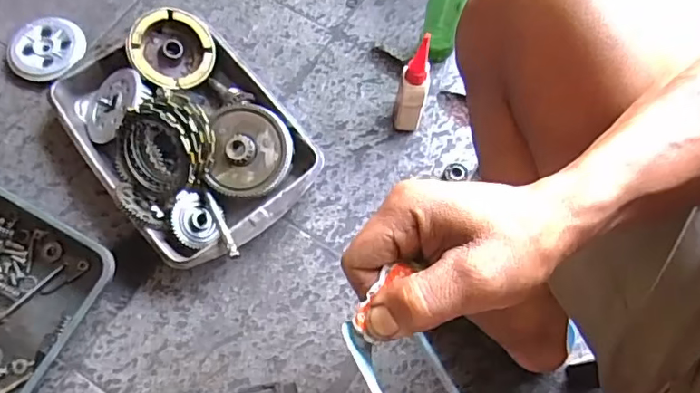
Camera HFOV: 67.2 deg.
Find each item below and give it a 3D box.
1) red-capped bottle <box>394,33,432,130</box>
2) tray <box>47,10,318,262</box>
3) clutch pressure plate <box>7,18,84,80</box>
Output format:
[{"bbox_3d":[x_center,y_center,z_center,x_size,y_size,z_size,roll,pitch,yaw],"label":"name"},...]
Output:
[{"bbox_3d":[0.088,-0.149,0.705,0.039,0.179,0.055,12,69,2],"label":"red-capped bottle"},{"bbox_3d":[-0.218,-0.101,0.713,0.260,0.104,0.347,-38,76,-15],"label":"tray"},{"bbox_3d":[-0.461,-0.223,0.798,0.111,0.020,0.105,1,69,-3],"label":"clutch pressure plate"}]

